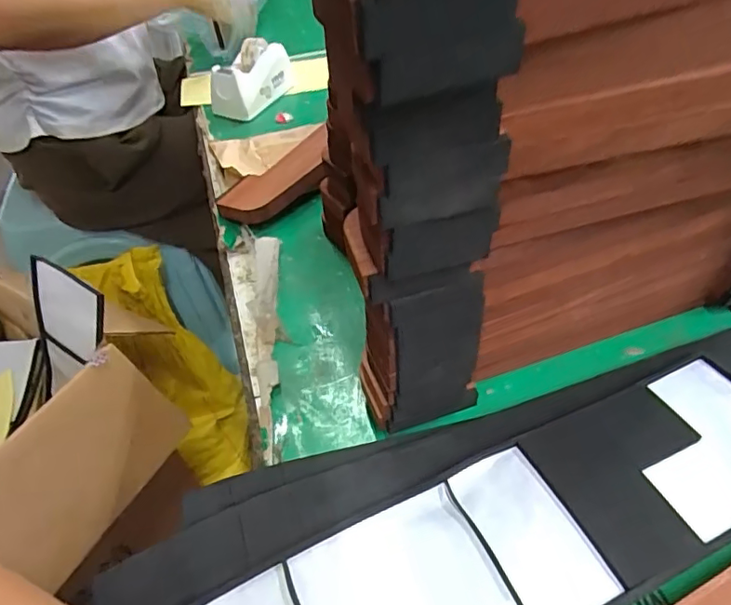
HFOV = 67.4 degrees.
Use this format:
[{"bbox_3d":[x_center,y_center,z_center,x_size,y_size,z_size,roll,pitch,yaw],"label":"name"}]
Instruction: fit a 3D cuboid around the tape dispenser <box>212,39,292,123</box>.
[{"bbox_3d":[-0.148,-0.294,0.703,0.074,0.057,0.130,17,49,19],"label":"tape dispenser"}]

